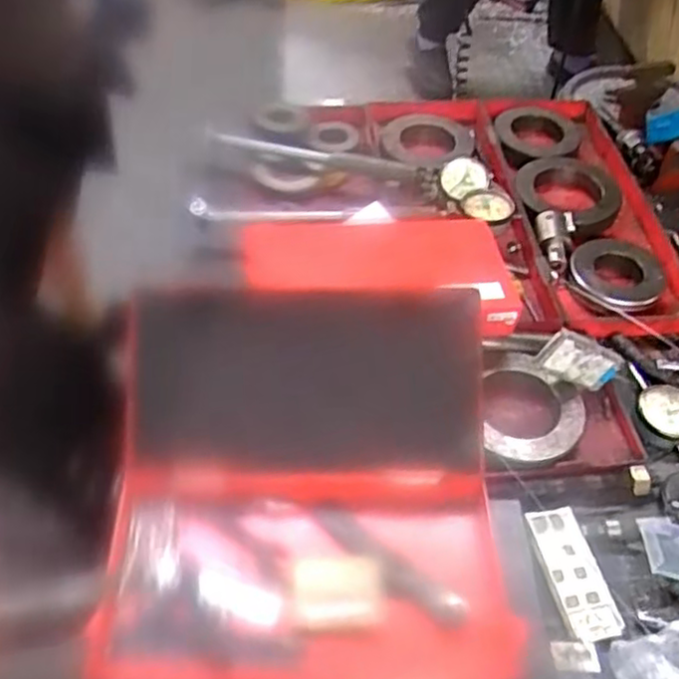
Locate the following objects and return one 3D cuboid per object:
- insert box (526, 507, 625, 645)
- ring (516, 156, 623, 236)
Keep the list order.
[{"bbox_3d":[0.176,0.174,0.536,0.038,0.007,0.099,-11,51,-9],"label":"insert box"},{"bbox_3d":[0.261,-0.173,0.818,0.116,0.027,0.136,12,49,7],"label":"ring"}]

